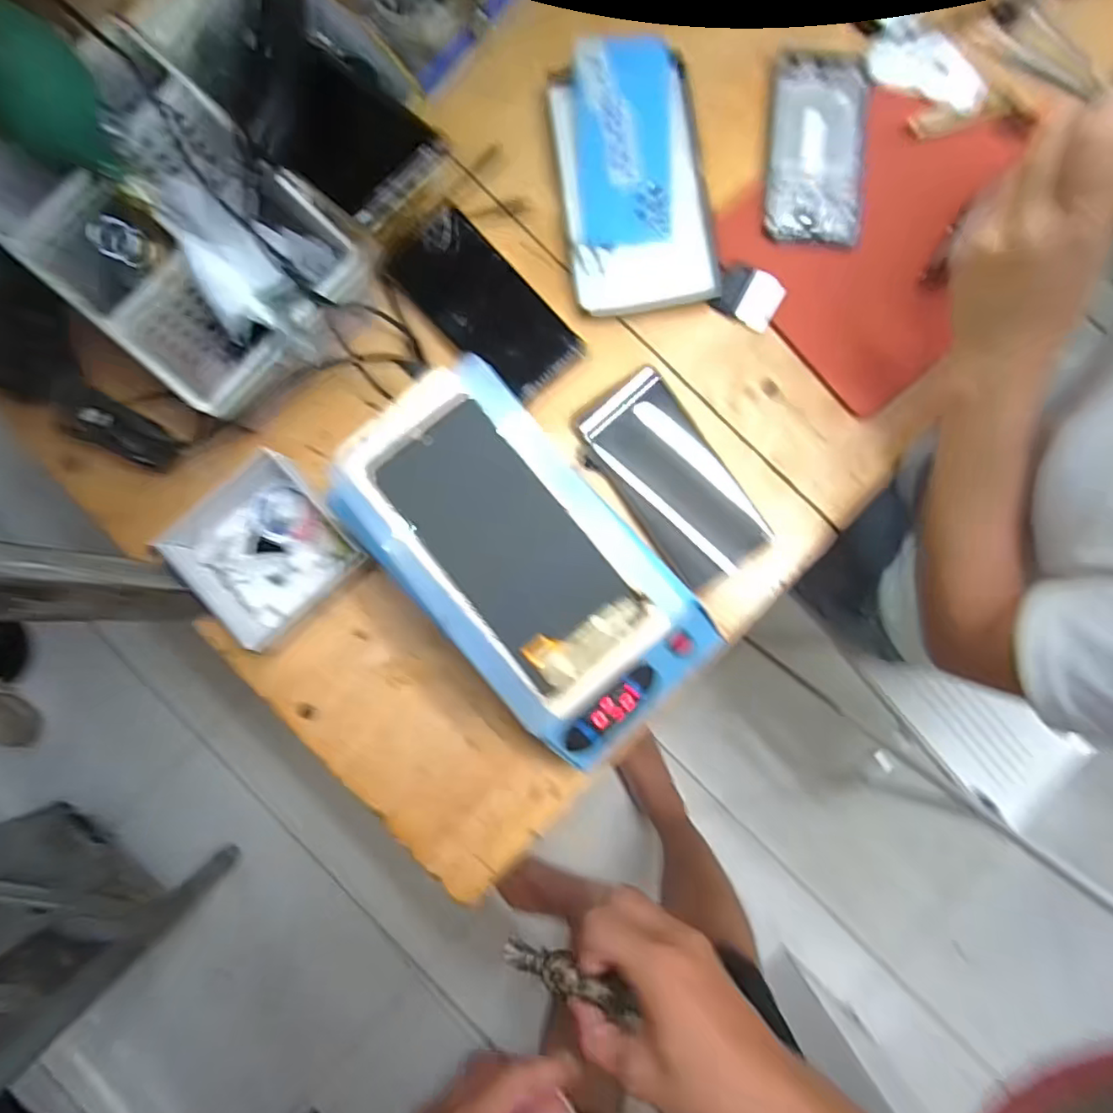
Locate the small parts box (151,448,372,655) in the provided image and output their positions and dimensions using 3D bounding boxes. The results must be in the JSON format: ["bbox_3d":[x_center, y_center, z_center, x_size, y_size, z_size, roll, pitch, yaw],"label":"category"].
[{"bbox_3d":[-0.210,-0.005,0.446,0.103,0.045,0.111,-40,87,-2],"label":"small parts box"}]

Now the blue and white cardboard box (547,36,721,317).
[{"bbox_3d":[0.058,-0.293,0.469,0.108,0.026,0.200,-8,86,-1],"label":"blue and white cardboard box"}]

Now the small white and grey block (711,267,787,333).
[{"bbox_3d":[0.149,-0.203,0.470,0.050,0.007,0.039,29,87,2],"label":"small white and grey block"}]

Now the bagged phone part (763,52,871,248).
[{"bbox_3d":[0.203,-0.317,0.472,0.076,0.008,0.145,5,86,0],"label":"bagged phone part"}]

